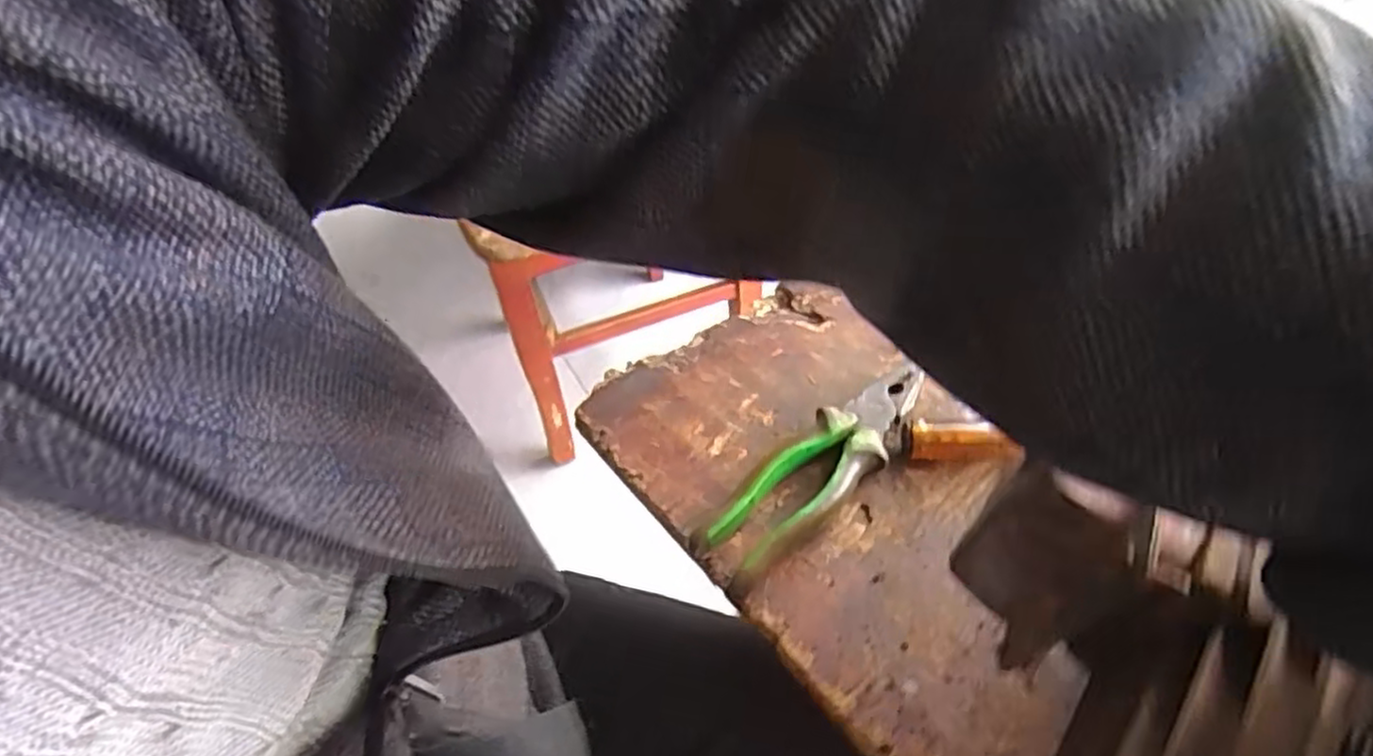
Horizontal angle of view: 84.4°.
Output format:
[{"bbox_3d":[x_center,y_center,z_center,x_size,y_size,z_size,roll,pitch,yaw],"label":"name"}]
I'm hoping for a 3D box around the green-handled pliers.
[{"bbox_3d":[0.082,0.049,0.451,0.167,0.019,0.045,-37,53,-27],"label":"green-handled pliers"}]

